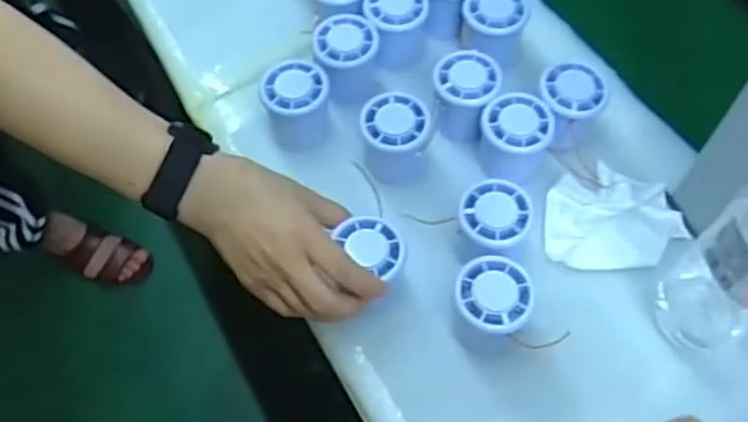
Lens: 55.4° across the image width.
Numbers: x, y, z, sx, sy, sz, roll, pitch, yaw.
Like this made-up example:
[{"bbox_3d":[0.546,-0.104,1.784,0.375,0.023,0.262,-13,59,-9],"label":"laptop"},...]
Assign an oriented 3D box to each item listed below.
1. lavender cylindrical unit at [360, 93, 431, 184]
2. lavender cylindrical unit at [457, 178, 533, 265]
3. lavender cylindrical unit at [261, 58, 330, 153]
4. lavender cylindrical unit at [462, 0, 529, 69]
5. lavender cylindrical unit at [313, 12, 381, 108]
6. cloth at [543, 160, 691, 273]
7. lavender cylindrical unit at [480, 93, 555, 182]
[{"bbox_3d":[0.017,-0.059,0.576,0.051,0.052,0.054,0,61,1],"label":"lavender cylindrical unit"},{"bbox_3d":[0.090,0.013,0.537,0.055,0.053,0.056,12,62,8],"label":"lavender cylindrical unit"},{"bbox_3d":[-0.063,-0.087,0.603,0.052,0.072,0.050,0,61,1],"label":"lavender cylindrical unit"},{"bbox_3d":[0.106,-0.166,0.626,0.055,0.041,0.052,15,62,9],"label":"lavender cylindrical unit"},{"bbox_3d":[-0.022,-0.131,0.621,0.051,0.056,0.064,-10,61,-5],"label":"lavender cylindrical unit"},{"bbox_3d":[0.190,0.005,0.560,0.105,0.017,0.084,4,61,3],"label":"cloth"},{"bbox_3d":[0.113,-0.059,0.574,0.056,0.050,0.053,7,61,5],"label":"lavender cylindrical unit"}]

